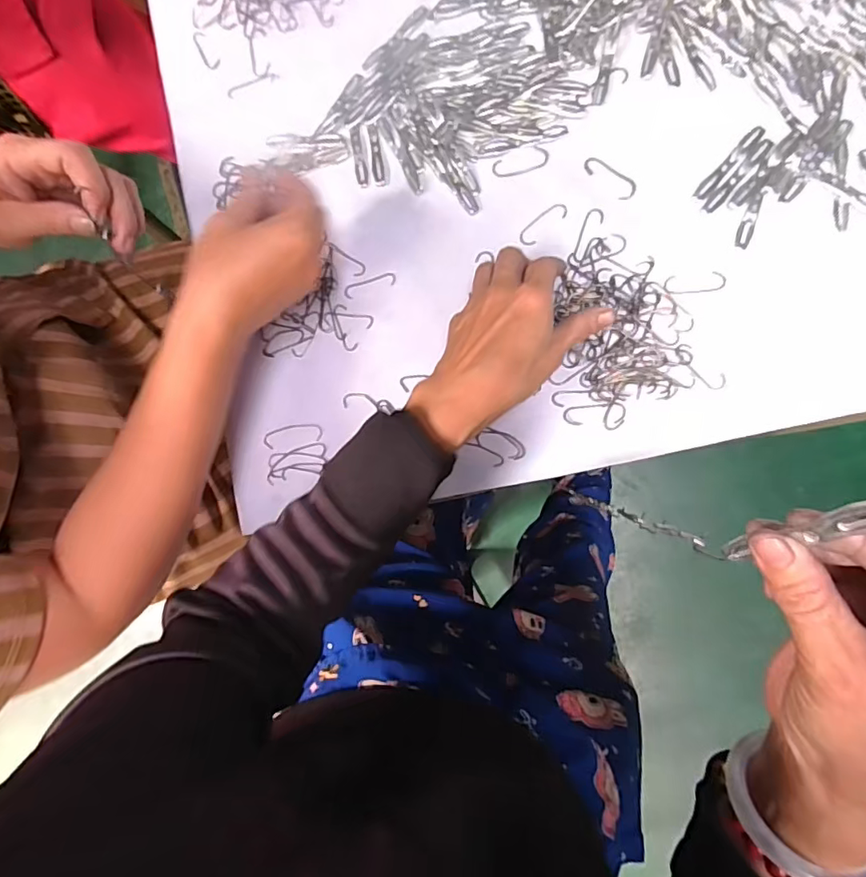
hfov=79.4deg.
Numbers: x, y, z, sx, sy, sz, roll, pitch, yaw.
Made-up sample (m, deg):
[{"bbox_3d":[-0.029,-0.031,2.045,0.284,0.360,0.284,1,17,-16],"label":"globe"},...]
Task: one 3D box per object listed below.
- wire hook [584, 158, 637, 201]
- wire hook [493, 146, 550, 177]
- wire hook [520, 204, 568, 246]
[{"bbox_3d":[0.136,-0.201,0.400,0.046,0.004,0.017,43,94,8],"label":"wire hook"},{"bbox_3d":[0.069,-0.217,0.411,0.044,0.004,0.018,-18,85,8],"label":"wire hook"},{"bbox_3d":[0.086,-0.167,0.405,0.043,0.004,0.015,-39,83,6],"label":"wire hook"}]

